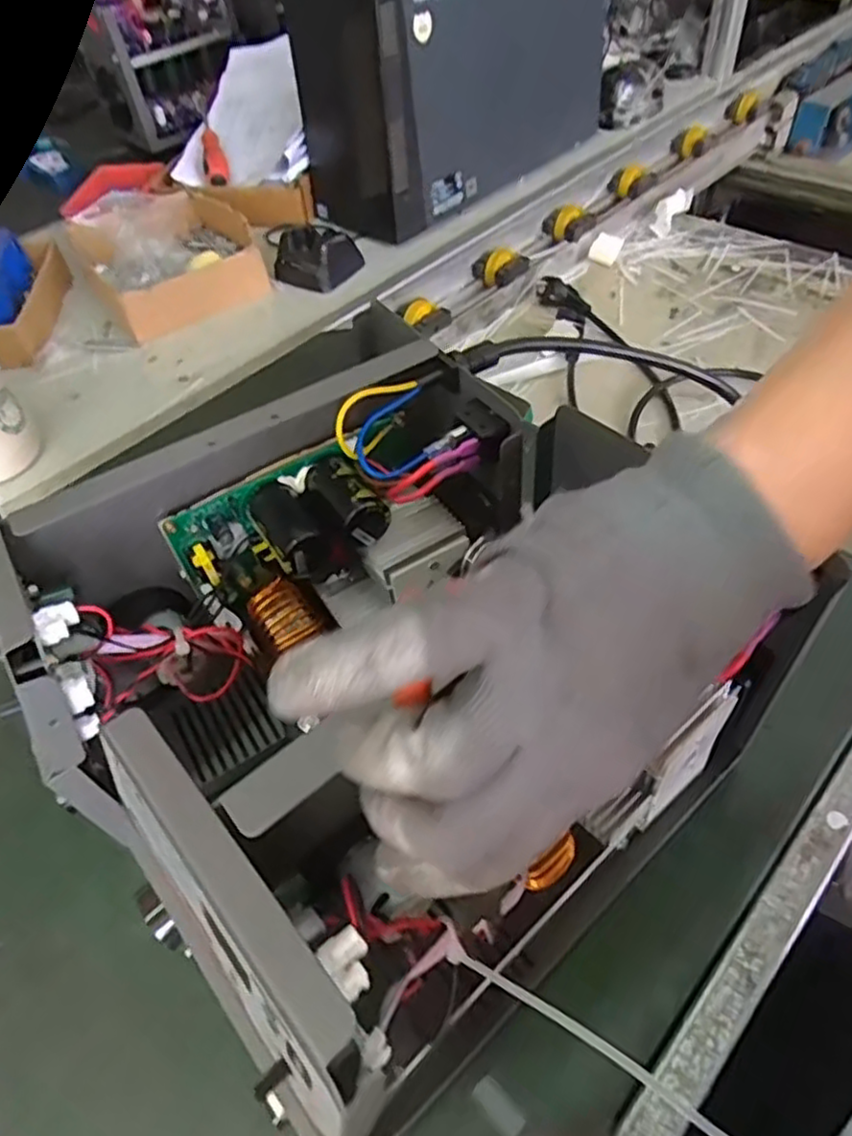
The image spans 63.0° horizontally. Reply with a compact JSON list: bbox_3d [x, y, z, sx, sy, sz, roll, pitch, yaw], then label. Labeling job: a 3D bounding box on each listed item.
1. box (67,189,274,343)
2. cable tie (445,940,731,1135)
[{"bbox_3d":[-0.316,-0.391,0.857,0.187,0.067,0.257,-29,53,-17],"label":"box"},{"bbox_3d":[0.051,0.153,0.227,0.111,0.005,0.006,15,52,39],"label":"cable tie"}]

